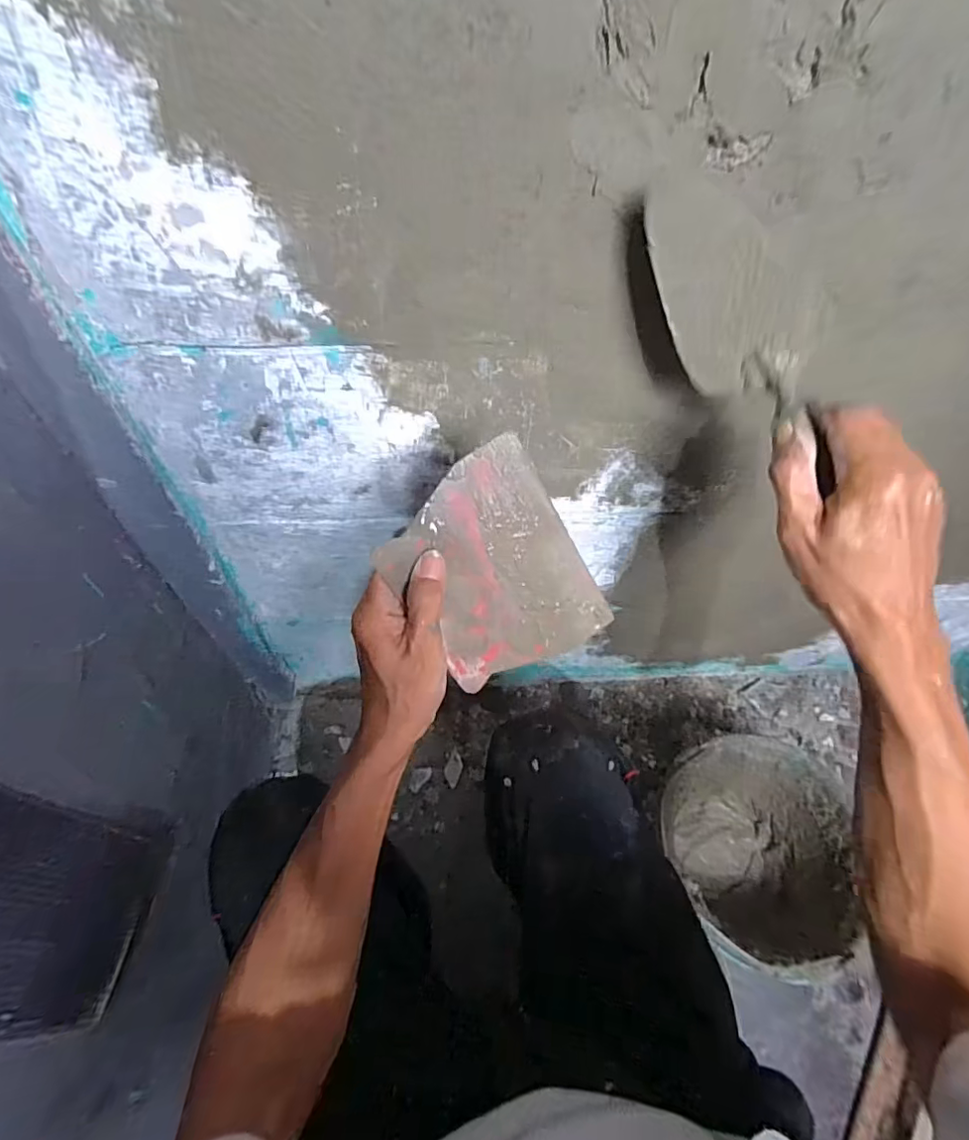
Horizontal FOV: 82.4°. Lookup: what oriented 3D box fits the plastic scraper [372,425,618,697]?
[{"bbox_3d":[0.009,0.006,0.410,0.127,0.167,0.006,-34,22,-3],"label":"plastic scraper"}]

